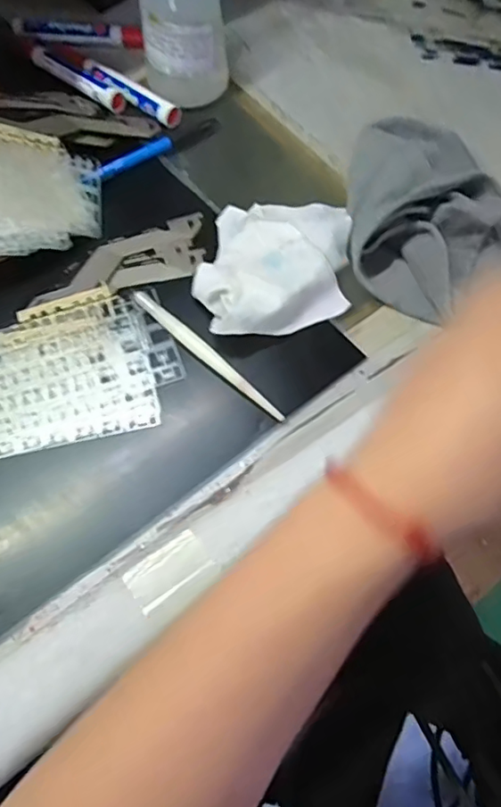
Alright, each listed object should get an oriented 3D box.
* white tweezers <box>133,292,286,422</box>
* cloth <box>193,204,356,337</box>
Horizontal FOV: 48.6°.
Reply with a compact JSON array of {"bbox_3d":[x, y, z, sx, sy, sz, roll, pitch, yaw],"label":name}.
[{"bbox_3d":[-0.029,-0.032,0.358,0.131,0.007,0.009,40,71,17],"label":"white tweezers"},{"bbox_3d":[0.017,-0.095,0.381,0.100,0.022,0.117,3,64,2],"label":"cloth"}]

